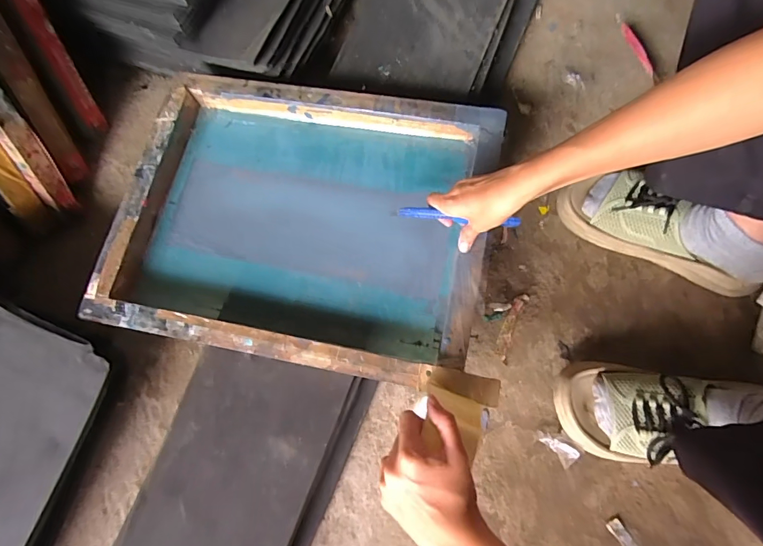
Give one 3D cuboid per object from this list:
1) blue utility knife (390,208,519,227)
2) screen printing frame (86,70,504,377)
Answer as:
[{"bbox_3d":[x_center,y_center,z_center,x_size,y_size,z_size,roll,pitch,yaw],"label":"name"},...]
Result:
[{"bbox_3d":[0.083,-0.064,0.476,0.143,0.012,0.010,7,78,7],"label":"blue utility knife"},{"bbox_3d":[-0.104,-0.070,0.531,0.449,0.072,0.344,10,78,3],"label":"screen printing frame"}]

